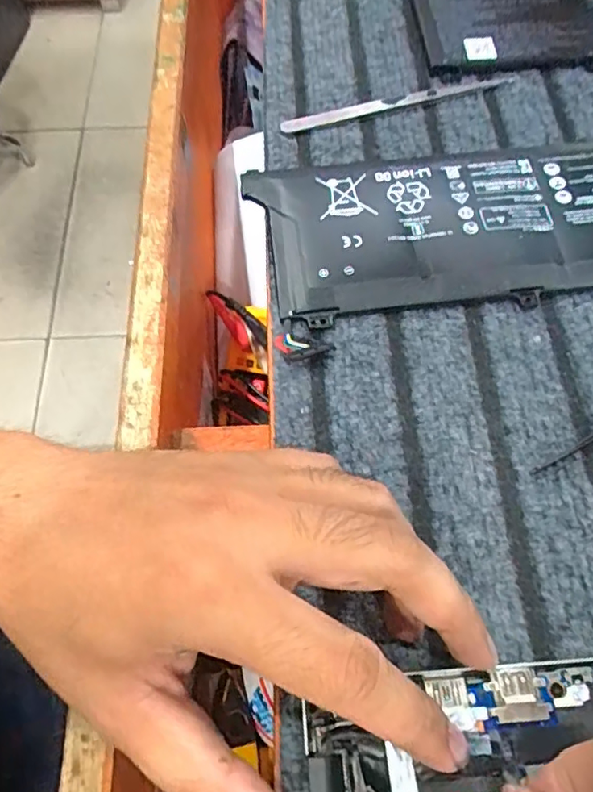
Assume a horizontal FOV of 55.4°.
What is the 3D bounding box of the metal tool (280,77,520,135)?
[{"bbox_3d":[0.055,-0.166,0.315,0.132,0.004,0.013,-16,65,-8],"label":"metal tool"}]

